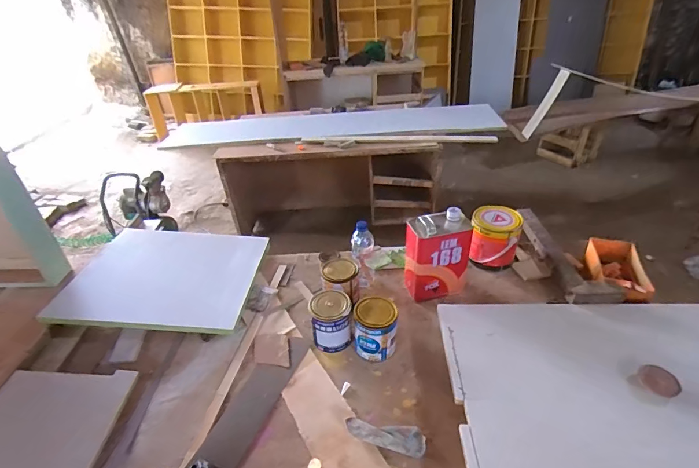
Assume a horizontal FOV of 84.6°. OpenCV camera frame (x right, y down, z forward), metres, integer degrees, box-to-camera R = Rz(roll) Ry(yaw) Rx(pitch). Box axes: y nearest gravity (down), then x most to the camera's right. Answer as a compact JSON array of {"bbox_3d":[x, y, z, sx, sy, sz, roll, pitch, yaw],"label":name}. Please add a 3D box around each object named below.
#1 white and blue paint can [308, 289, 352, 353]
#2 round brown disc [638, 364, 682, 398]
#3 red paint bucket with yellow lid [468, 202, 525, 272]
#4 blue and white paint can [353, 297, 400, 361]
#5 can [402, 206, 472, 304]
[{"bbox_3d":[-0.049,0.227,1.021,0.110,0.132,0.104,-3,33,2],"label":"white and blue paint can"},{"bbox_3d":[0.663,0.313,0.821,0.071,0.010,0.072,-3,32,2],"label":"round brown disc"},{"bbox_3d":[0.472,0.019,1.250,0.143,0.179,0.141,-3,33,2],"label":"red paint bucket with yellow lid"},{"bbox_3d":[0.066,0.245,0.981,0.110,0.140,0.092,-1,33,6],"label":"blue and white paint can"},{"bbox_3d":[0.259,0.064,1.130,0.184,0.245,0.091,-9,33,-7],"label":"can"}]

